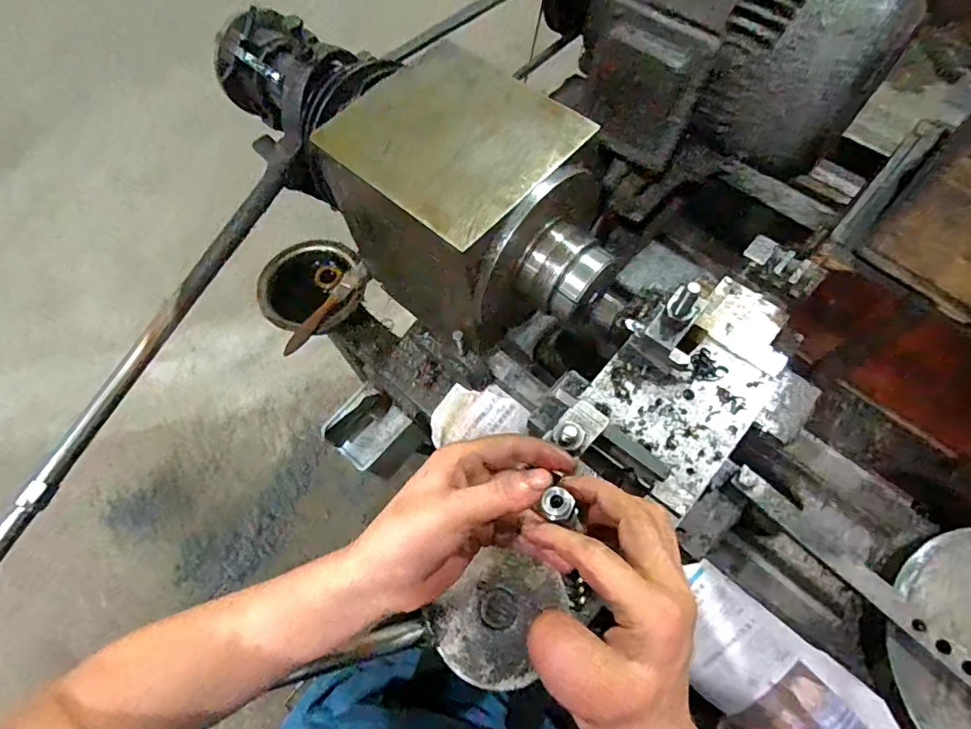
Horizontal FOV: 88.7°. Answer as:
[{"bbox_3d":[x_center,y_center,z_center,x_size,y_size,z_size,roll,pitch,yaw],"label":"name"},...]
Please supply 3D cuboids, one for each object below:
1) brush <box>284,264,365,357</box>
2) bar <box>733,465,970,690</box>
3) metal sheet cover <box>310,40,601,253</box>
[{"bbox_3d":[-0.193,-0.068,0.601,0.023,0.017,0.141,29,70,15],"label":"brush"},{"bbox_3d":[0.316,0.196,0.345,0.020,0.013,0.325,-40,70,-15],"label":"bar"},{"bbox_3d":[-0.022,-0.179,0.382,0.161,0.011,0.154,40,73,19],"label":"metal sheet cover"}]

